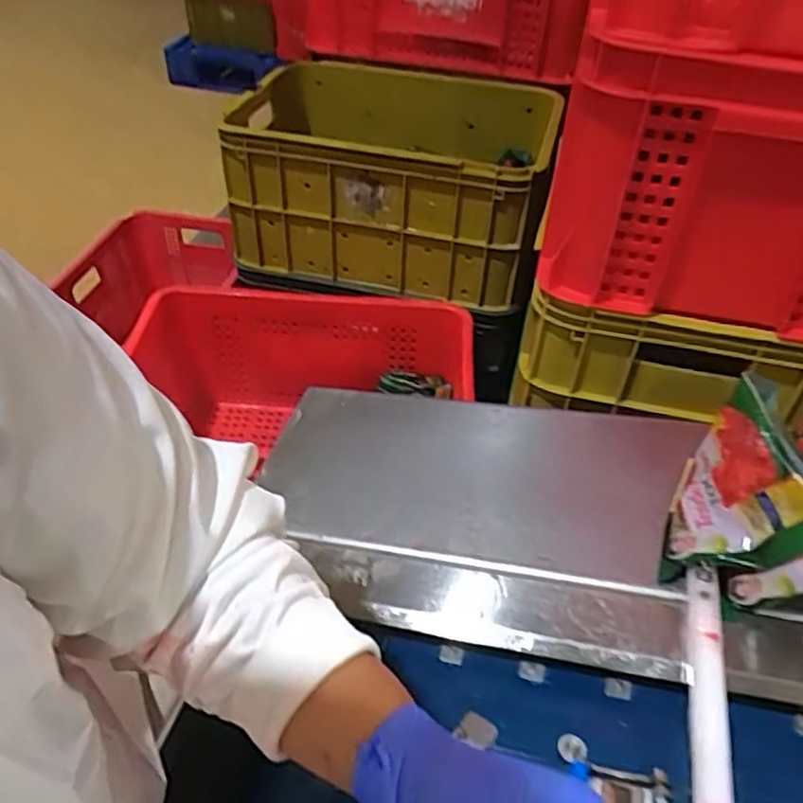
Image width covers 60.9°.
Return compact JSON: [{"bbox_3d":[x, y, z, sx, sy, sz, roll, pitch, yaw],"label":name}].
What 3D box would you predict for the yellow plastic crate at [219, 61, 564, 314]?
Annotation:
[{"bbox_3d":[-0.013,-0.396,1.206,0.515,0.235,0.394,8,43,6],"label":"yellow plastic crate"}]

